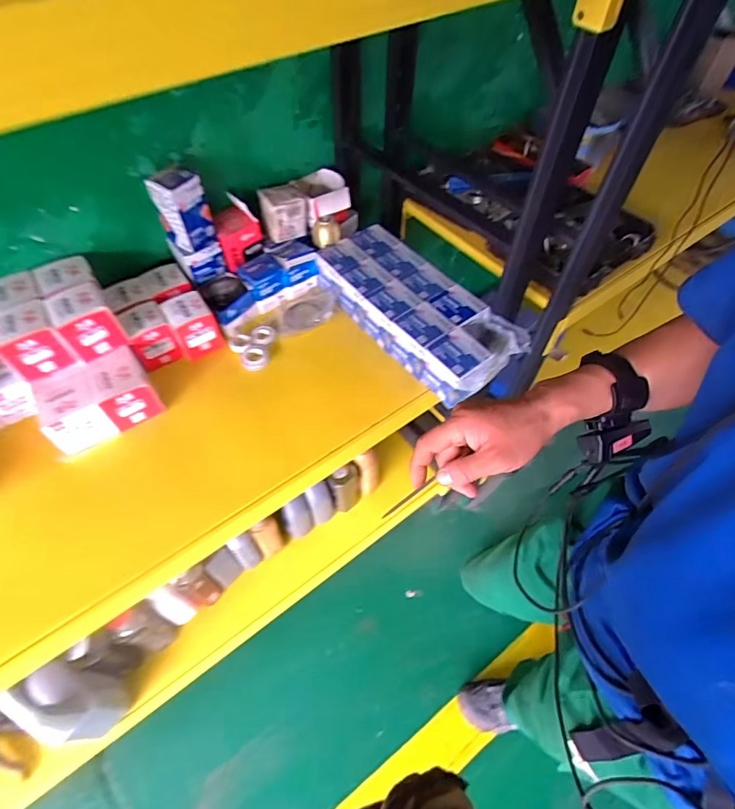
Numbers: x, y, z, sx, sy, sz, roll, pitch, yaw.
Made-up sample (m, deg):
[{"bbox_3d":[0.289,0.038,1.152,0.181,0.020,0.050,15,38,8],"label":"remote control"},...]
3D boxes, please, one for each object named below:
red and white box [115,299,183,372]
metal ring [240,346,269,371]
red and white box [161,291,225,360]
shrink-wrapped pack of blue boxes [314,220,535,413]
[{"bbox_3d":[-0.397,-0.127,0.847,0.075,0.080,0.092,-25,58,-18],"label":"red and white box"},{"bbox_3d":[-0.213,-0.090,0.862,0.051,0.015,0.058,-18,57,-14],"label":"metal ring"},{"bbox_3d":[-0.322,-0.148,0.859,0.085,0.101,0.066,-25,58,-18],"label":"red and white box"},{"bbox_3d":[0.083,-0.179,0.882,0.185,0.091,0.407,-34,61,-23],"label":"shrink-wrapped pack of blue boxes"}]

